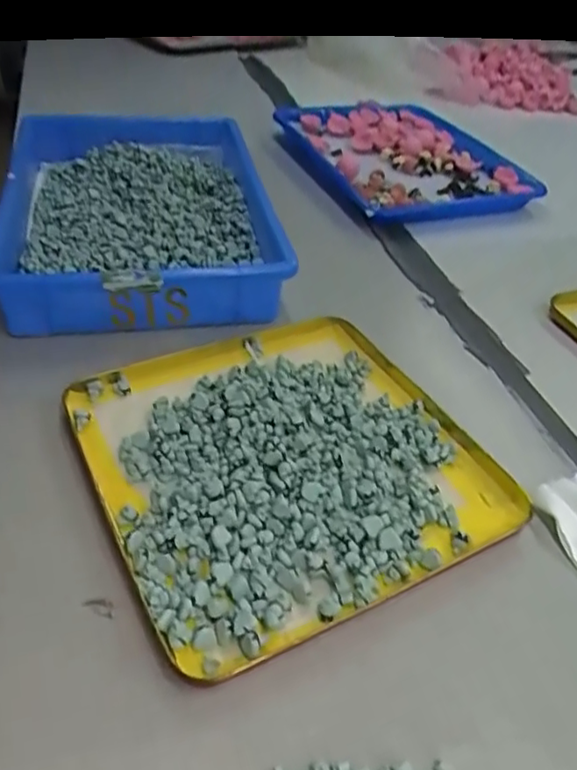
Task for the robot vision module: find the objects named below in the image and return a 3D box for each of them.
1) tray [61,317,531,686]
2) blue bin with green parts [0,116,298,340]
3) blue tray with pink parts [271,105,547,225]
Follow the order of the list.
[{"bbox_3d":[0.000,0.041,0.410,0.239,0.023,0.238,-17,45,-24],"label":"tray"},{"bbox_3d":[-0.148,-0.178,0.618,0.237,0.064,0.381,-5,41,-11],"label":"blue bin with green parts"},{"bbox_3d":[0.136,-0.293,0.796,0.242,0.048,0.304,-12,43,-19],"label":"blue tray with pink parts"}]

